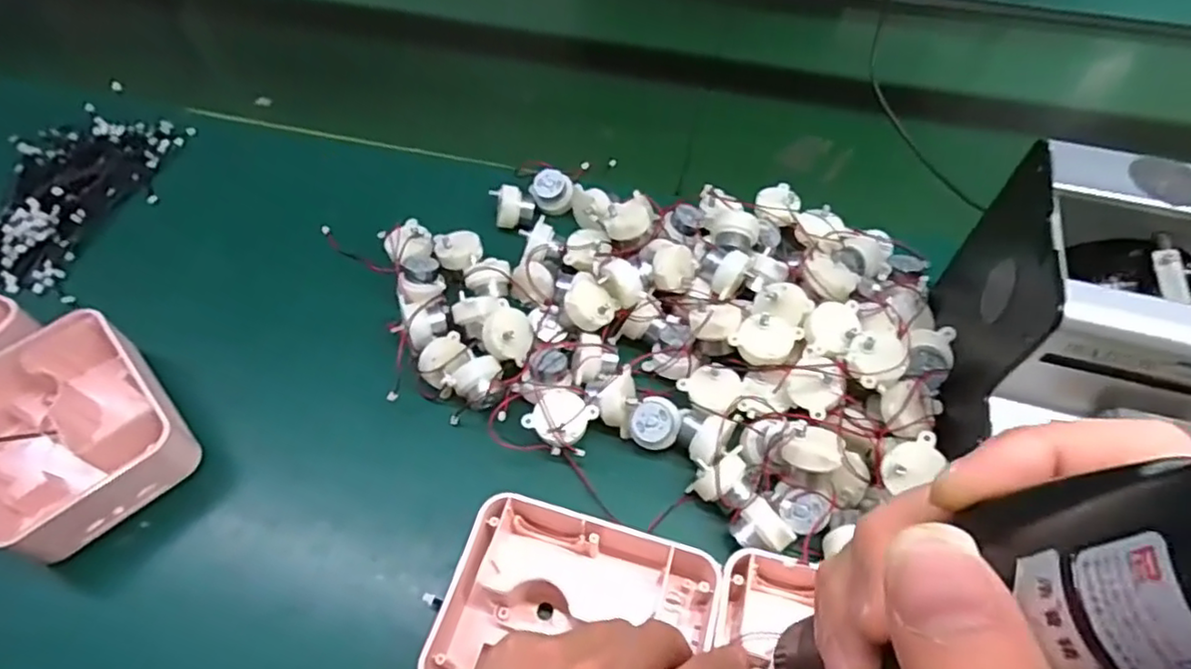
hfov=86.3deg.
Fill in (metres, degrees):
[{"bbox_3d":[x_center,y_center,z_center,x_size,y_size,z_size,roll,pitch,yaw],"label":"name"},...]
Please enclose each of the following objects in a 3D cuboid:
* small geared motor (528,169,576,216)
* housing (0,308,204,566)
[{"bbox_3d":[-0.034,-0.114,0.508,0.031,0.036,0.023,-36,17,-6],"label":"small geared motor"},{"bbox_3d":[-0.313,0.059,0.379,0.101,0.055,0.121,-38,62,-24],"label":"housing"}]

